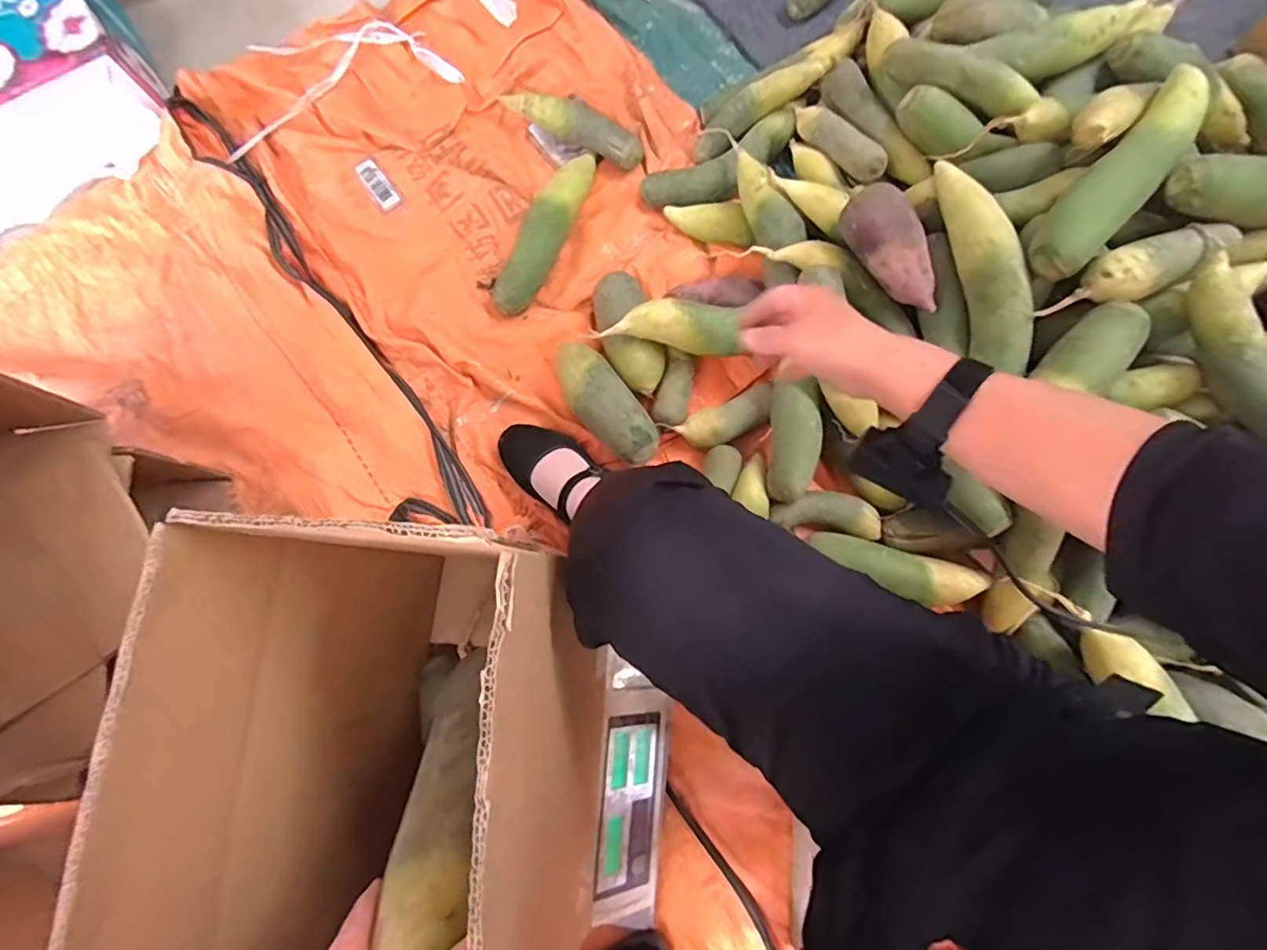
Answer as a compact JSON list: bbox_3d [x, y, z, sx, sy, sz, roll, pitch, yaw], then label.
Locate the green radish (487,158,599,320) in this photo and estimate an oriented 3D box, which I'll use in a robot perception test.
[{"bbox_3d":[-0.118,-0.342,0.805,0.053,0.050,0.264,26,79,6],"label":"green radish"}]

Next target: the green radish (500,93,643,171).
[{"bbox_3d":[-0.094,-0.516,0.856,0.233,0.051,0.042,26,79,6],"label":"green radish"}]

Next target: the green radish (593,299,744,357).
[{"bbox_3d":[0.049,-0.185,0.718,0.160,0.044,0.049,8,78,1],"label":"green radish"}]

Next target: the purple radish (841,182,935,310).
[{"bbox_3d":[0.294,-0.252,0.660,0.053,0.057,0.152,-37,99,-7],"label":"purple radish"}]

